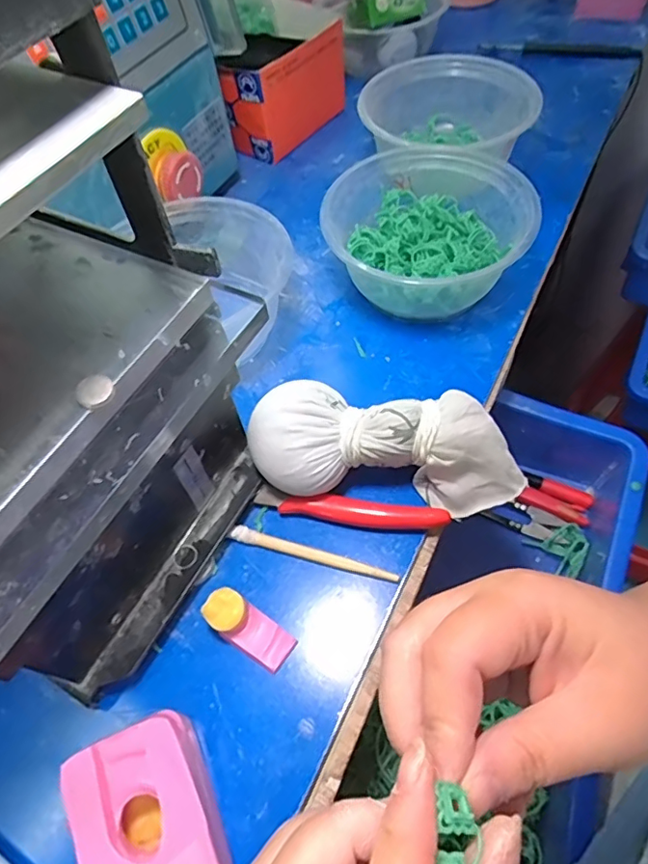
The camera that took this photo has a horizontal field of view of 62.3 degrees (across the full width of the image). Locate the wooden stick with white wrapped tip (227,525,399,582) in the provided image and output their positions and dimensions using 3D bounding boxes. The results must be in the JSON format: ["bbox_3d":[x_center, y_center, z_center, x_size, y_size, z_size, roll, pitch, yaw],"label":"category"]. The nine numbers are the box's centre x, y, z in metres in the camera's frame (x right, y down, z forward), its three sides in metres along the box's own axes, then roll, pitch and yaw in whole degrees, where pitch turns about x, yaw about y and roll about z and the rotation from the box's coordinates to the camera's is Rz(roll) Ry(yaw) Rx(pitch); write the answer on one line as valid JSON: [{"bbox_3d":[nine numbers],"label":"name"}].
[{"bbox_3d":[-0.007,0.067,0.289,0.093,0.006,0.009,15,61,14],"label":"wooden stick with white wrapped tip"}]

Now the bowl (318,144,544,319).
[{"bbox_3d":[0.072,-0.136,0.377,0.132,0.062,0.121,-2,58,3],"label":"bowl"}]

